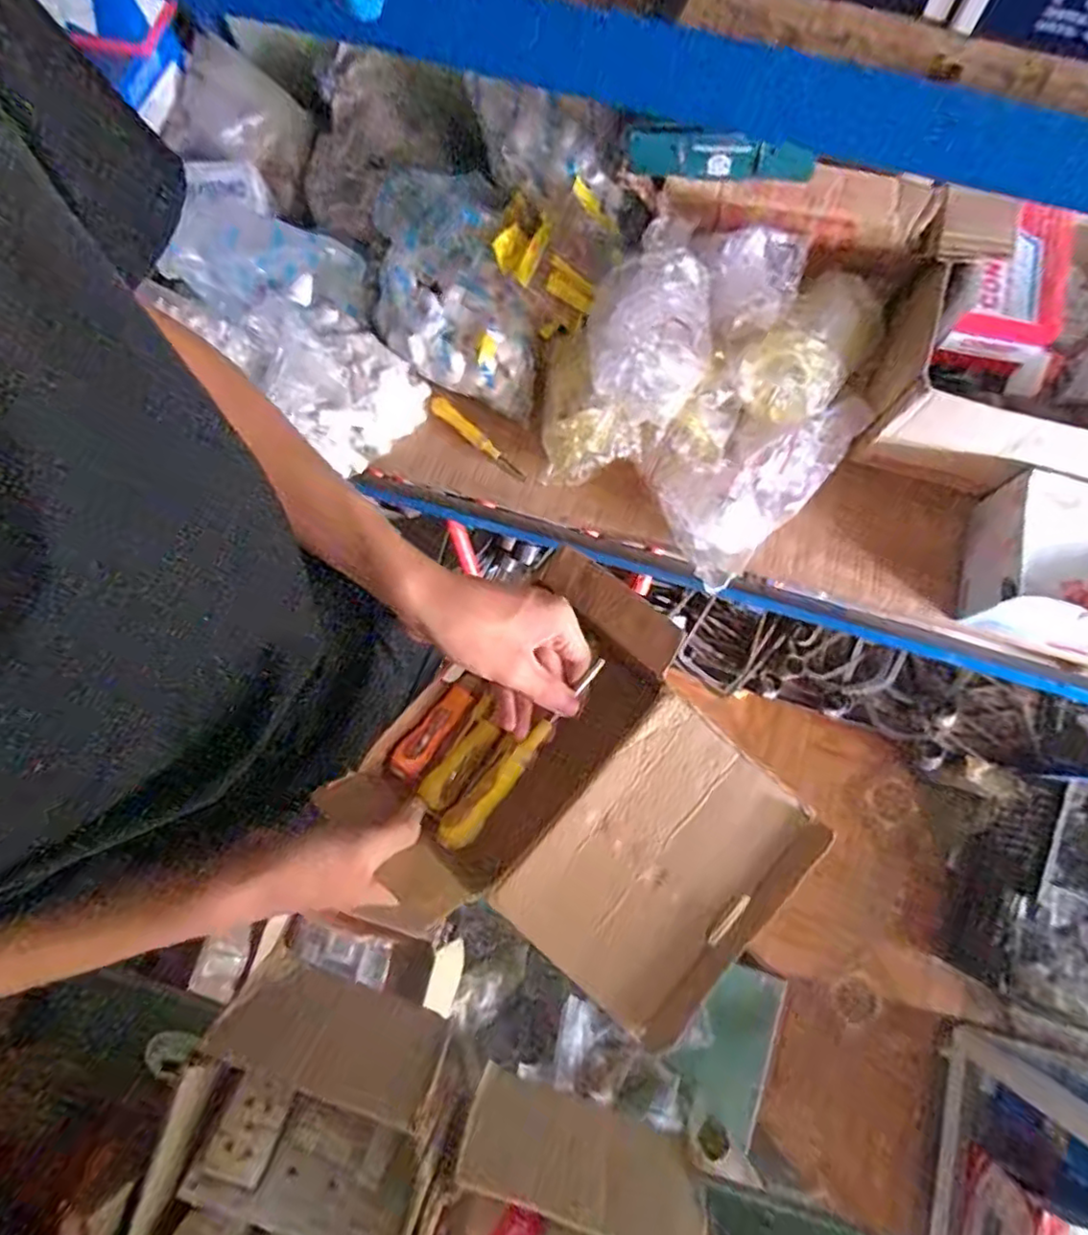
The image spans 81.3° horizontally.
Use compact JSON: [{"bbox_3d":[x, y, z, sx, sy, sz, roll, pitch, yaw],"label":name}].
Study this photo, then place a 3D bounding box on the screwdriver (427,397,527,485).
[{"bbox_3d":[-0.079,-0.214,0.760,0.144,0.020,0.018,41,81,9],"label":"screwdriver"}]

